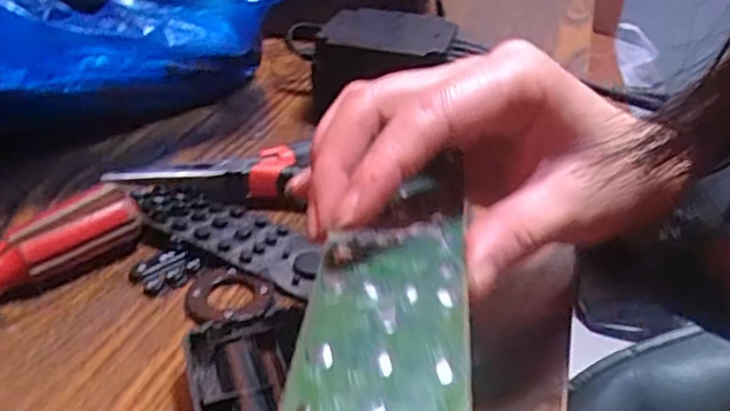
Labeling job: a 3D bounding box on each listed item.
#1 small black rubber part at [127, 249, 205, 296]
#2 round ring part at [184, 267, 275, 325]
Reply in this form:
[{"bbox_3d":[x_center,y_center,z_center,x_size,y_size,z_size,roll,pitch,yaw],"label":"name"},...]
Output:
[{"bbox_3d":[-0.082,0.026,0.266,0.020,0.004,0.023,24,39,31],"label":"small black rubber part"},{"bbox_3d":[-0.053,0.035,0.255,0.033,0.004,0.030,1,32,-1],"label":"round ring part"}]

